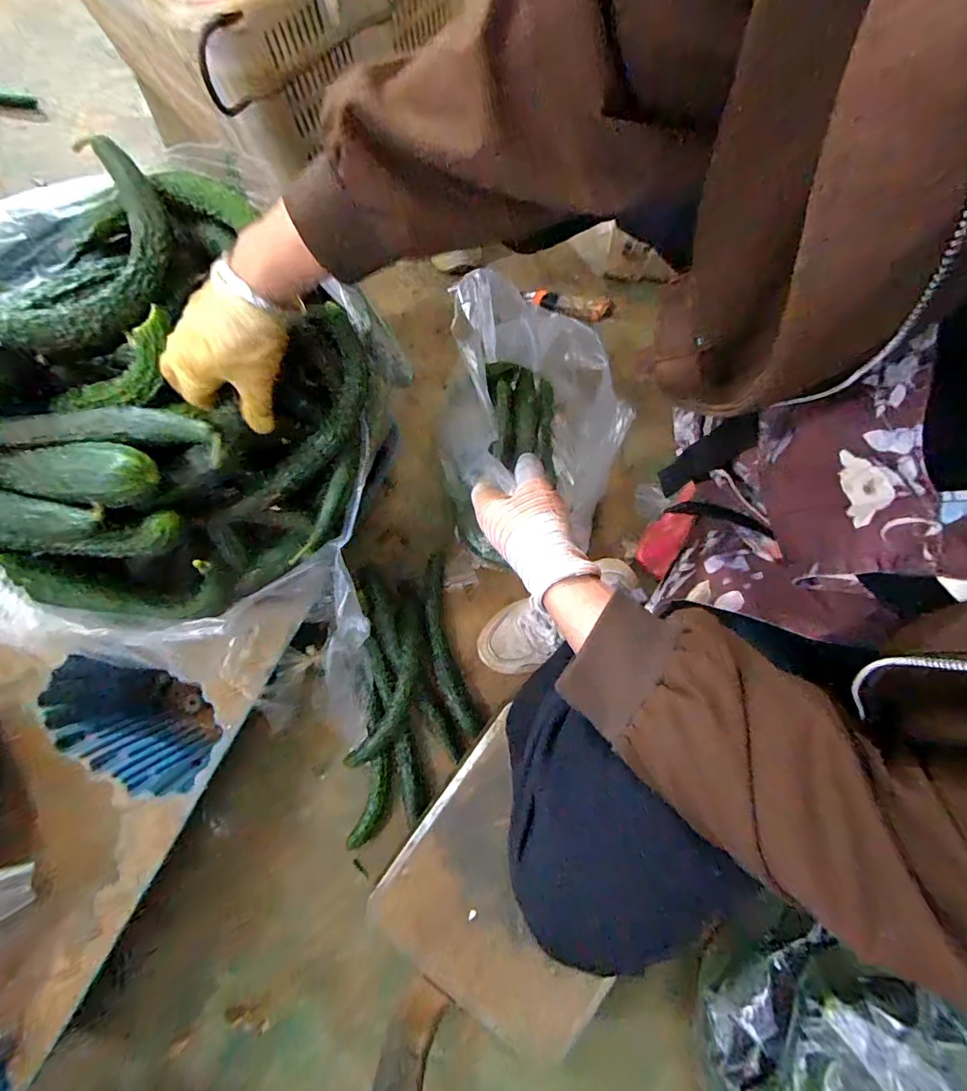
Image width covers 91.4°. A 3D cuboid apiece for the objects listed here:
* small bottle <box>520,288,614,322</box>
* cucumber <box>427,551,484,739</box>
[{"bbox_3d":[0.144,-0.415,0.820,0.156,0.025,0.037,7,80,2],"label":"small bottle"},{"bbox_3d":[-0.056,0.146,0.716,0.049,0.037,0.270,-13,80,-2],"label":"cucumber"}]

